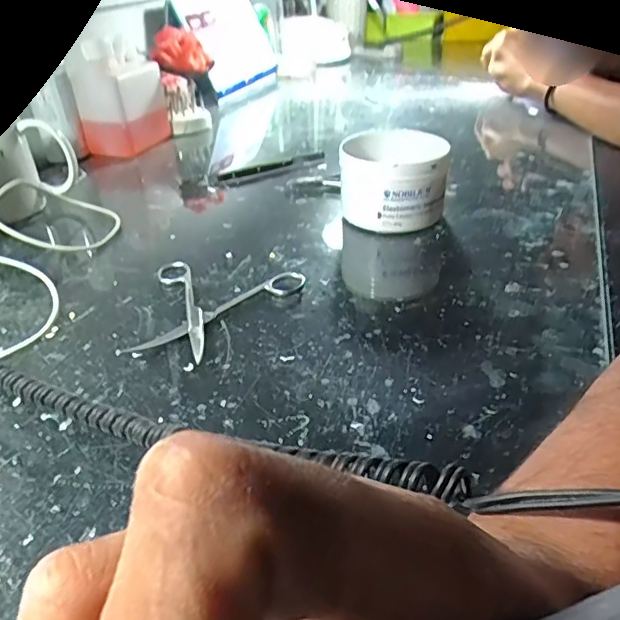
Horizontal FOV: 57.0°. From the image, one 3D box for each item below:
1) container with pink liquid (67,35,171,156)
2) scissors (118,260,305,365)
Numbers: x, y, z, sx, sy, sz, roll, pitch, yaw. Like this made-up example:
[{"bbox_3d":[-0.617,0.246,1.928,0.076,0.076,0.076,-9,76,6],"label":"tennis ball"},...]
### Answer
[{"bbox_3d":[-0.224,-0.257,0.682,0.070,0.118,0.083,13,36,23],"label":"container with pink liquid"},{"bbox_3d":[-0.072,-0.002,0.393,0.109,0.007,0.108,7,34,16],"label":"scissors"}]

